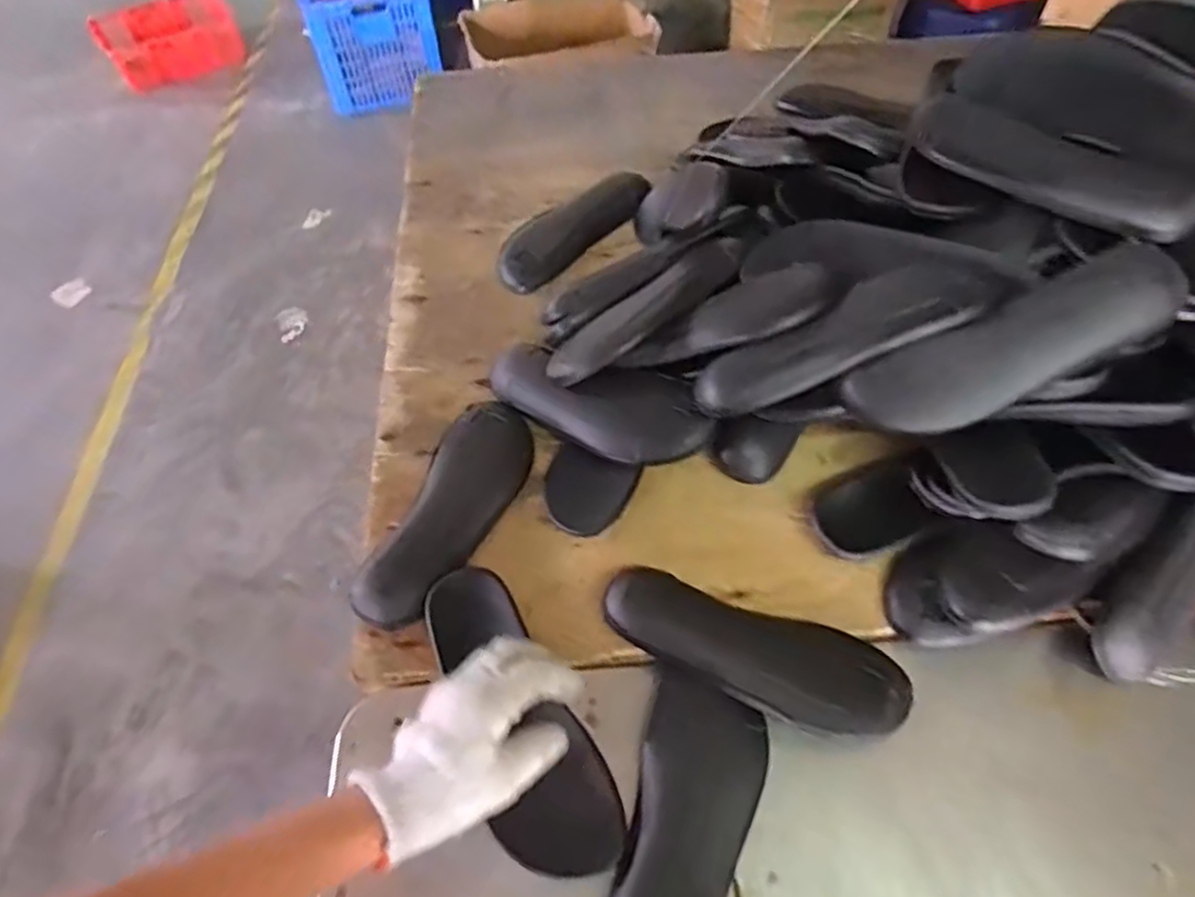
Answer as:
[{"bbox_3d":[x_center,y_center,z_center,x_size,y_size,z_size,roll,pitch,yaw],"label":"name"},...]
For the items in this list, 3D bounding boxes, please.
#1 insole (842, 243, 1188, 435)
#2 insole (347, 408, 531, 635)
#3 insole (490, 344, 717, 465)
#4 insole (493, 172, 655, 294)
[{"bbox_3d":[0.327,-0.077,0.556,0.243,0.025,0.078,-27,83,19],"label":"insole"},{"bbox_3d":[-0.133,0.053,0.659,0.098,0.037,0.245,17,58,13],"label":"insole"},{"bbox_3d":[-0.008,-0.045,0.696,0.240,0.024,0.088,17,81,24],"label":"insole"},{"bbox_3d":[-0.028,-0.281,0.887,0.076,0.027,0.240,37,64,24],"label":"insole"}]

